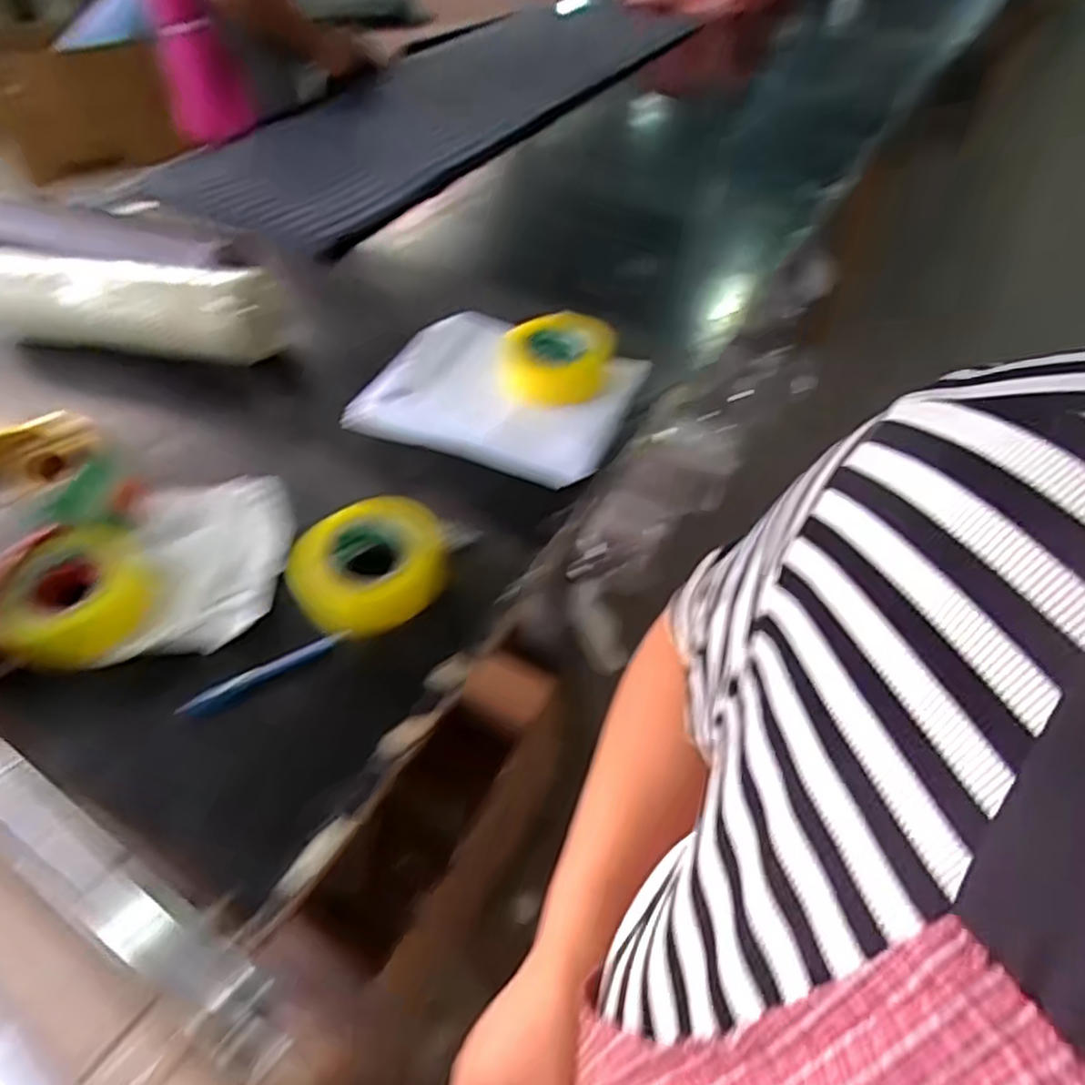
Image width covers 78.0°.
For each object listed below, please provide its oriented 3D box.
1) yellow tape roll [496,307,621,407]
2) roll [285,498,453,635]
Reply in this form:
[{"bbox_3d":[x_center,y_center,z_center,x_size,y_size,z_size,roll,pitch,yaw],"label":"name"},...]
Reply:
[{"bbox_3d":[0.016,-0.227,0.851,0.130,0.070,0.127,-1,49,1],"label":"yellow tape roll"},{"bbox_3d":[-0.168,0.023,0.654,0.131,0.075,0.133,13,51,13],"label":"roll"}]

